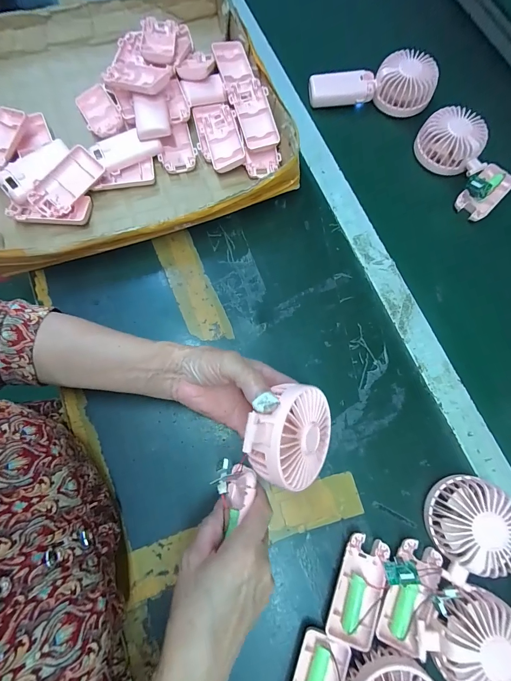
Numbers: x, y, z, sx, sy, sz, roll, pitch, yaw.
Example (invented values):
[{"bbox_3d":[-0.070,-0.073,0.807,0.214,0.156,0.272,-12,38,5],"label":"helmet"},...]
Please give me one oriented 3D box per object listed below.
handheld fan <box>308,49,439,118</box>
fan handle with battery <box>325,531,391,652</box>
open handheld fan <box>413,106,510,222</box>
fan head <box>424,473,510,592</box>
[{"bbox_3d":[0.170,-0.377,0.487,0.178,0.064,0.075,2,74,-2],"label":"handheld fan"},{"bbox_3d":[0.102,0.241,0.323,0.044,0.019,0.091,20,74,4],"label":"fan handle with battery"},{"bbox_3d":[0.288,-0.249,0.454,0.084,0.046,0.150,-36,78,-11],"label":"open handheld fan"},{"bbox_3d":[0.216,0.187,0.329,0.077,0.045,0.095,-10,75,-5],"label":"fan head"}]

